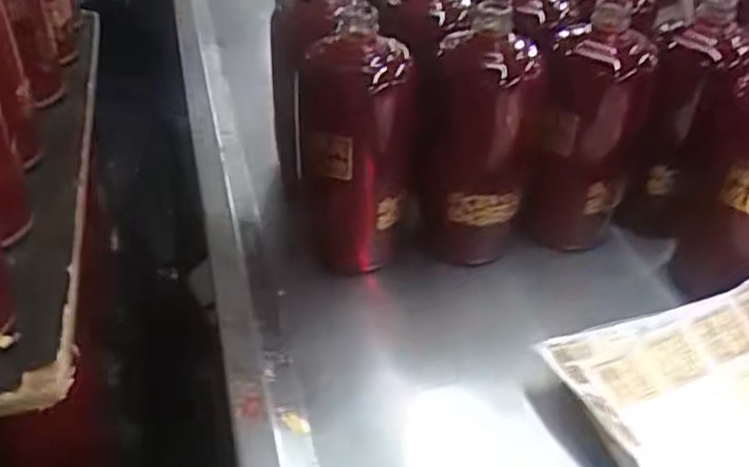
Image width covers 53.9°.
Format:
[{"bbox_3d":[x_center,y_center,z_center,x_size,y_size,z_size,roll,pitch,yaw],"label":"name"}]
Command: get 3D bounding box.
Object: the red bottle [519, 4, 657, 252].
[{"bbox_3d":[0.158,-0.076,0.561,0.078,0.170,0.059,10,39,14],"label":"red bottle"}]

